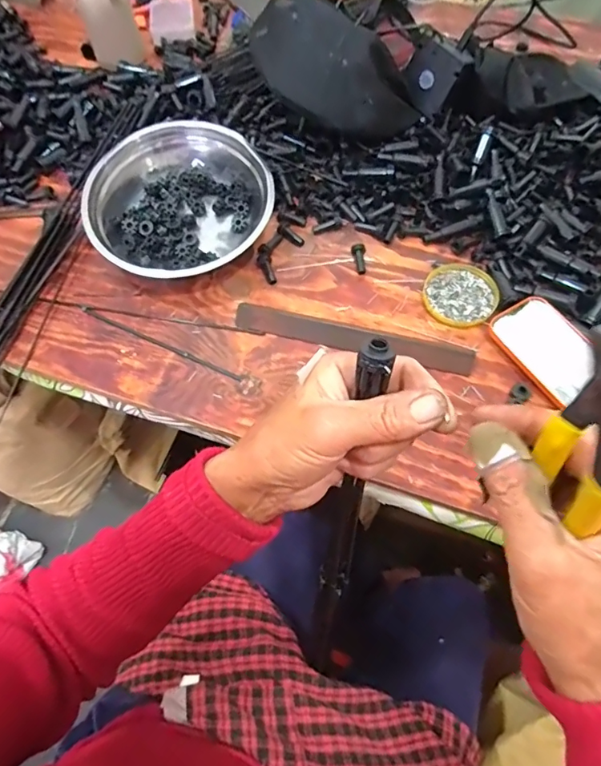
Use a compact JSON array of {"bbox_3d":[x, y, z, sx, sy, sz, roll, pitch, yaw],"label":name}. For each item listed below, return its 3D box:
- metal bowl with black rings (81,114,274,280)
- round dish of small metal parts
[{"bbox_3d":[-0.146,-0.214,0.583,0.209,0.090,0.210,-1,63,1],"label":"metal bowl with black rings"},{"bbox_3d":[0.189,-0.104,0.562,0.082,0.008,0.086,-1,63,1],"label":"round dish of small metal parts"}]

